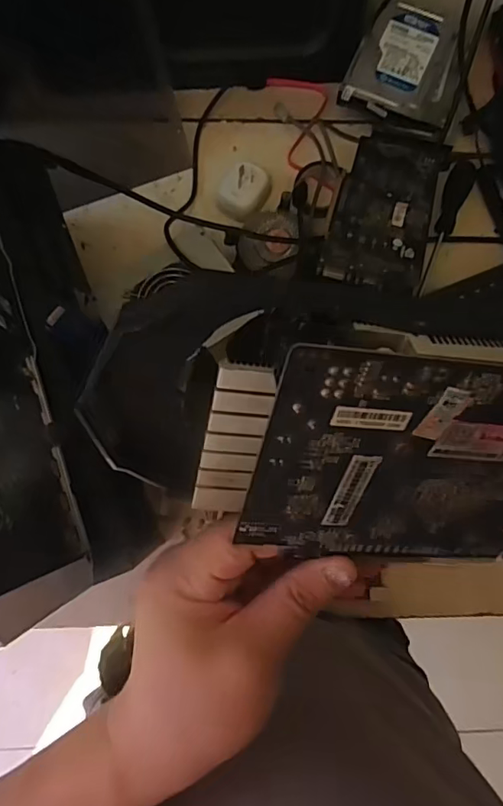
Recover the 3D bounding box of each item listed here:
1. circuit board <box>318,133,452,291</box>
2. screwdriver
[{"bbox_3d":[0.148,-0.216,0.552,0.104,0.019,0.222,21,68,1],"label":"circuit board"},{"bbox_3d":[0.219,-0.198,0.580,0.025,0.027,0.180,20,81,0],"label":"screwdriver"}]

